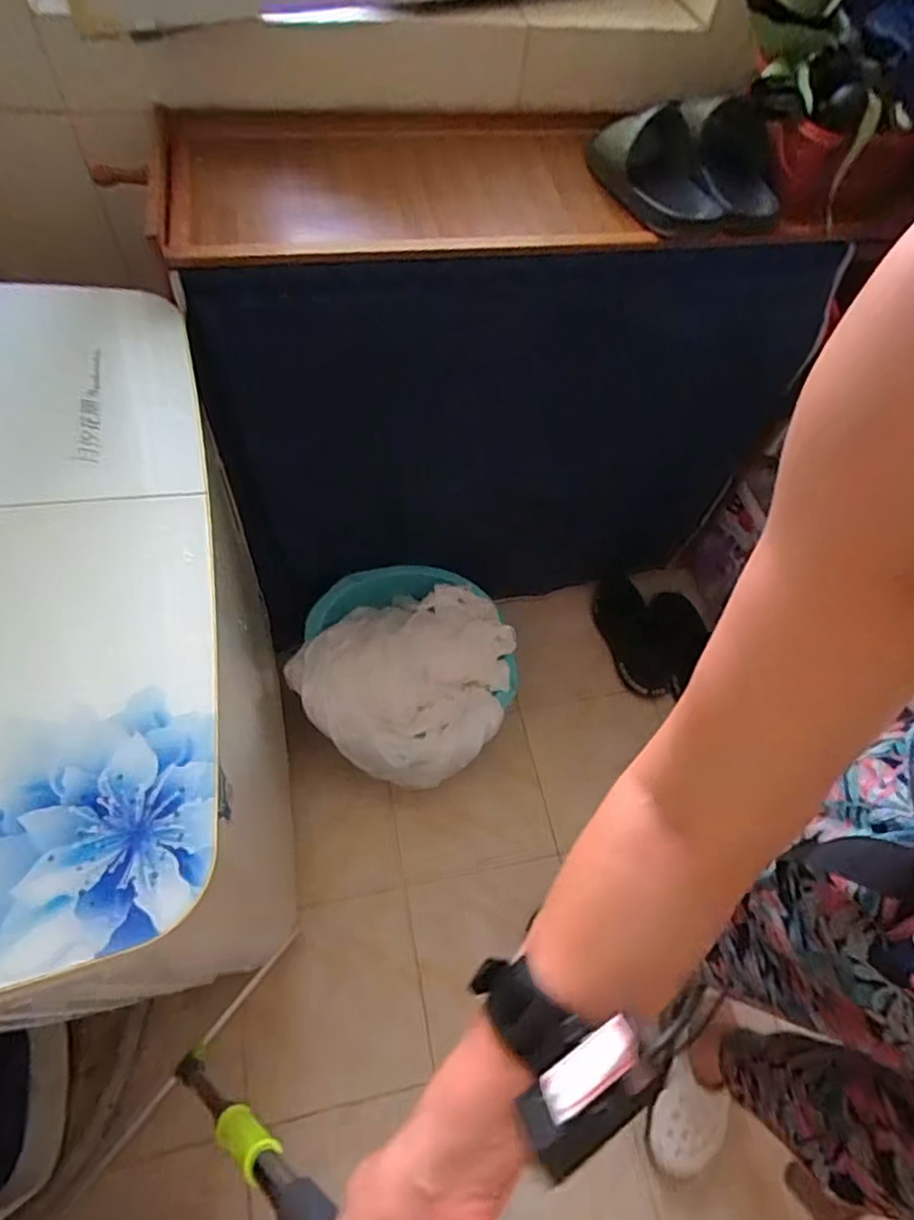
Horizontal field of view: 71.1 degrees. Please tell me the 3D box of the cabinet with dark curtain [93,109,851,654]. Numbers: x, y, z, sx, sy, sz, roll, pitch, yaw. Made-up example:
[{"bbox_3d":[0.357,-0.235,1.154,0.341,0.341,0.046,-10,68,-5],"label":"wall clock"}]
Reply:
[{"bbox_3d":[0.045,-0.379,1.193,0.914,0.772,0.412,-9,60,-12],"label":"cabinet with dark curtain"}]

